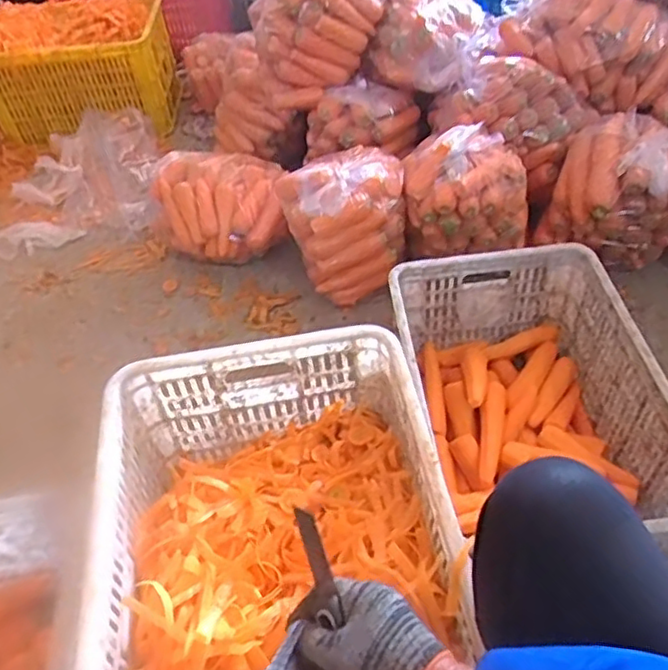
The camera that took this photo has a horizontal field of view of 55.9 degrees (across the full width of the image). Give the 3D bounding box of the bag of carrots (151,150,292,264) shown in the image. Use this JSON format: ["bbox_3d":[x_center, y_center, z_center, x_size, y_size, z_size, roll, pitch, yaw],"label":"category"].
[{"bbox_3d":[-0.267,-0.293,1.507,0.317,0.188,0.206,-2,49,4],"label":"bag of carrots"}]

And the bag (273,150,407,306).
[{"bbox_3d":[0.036,-0.236,1.347,0.249,0.260,0.203,-21,50,-13],"label":"bag"}]

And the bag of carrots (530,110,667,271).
[{"bbox_3d":[0.599,-0.296,1.325,0.267,0.246,0.227,20,53,21],"label":"bag of carrots"}]

